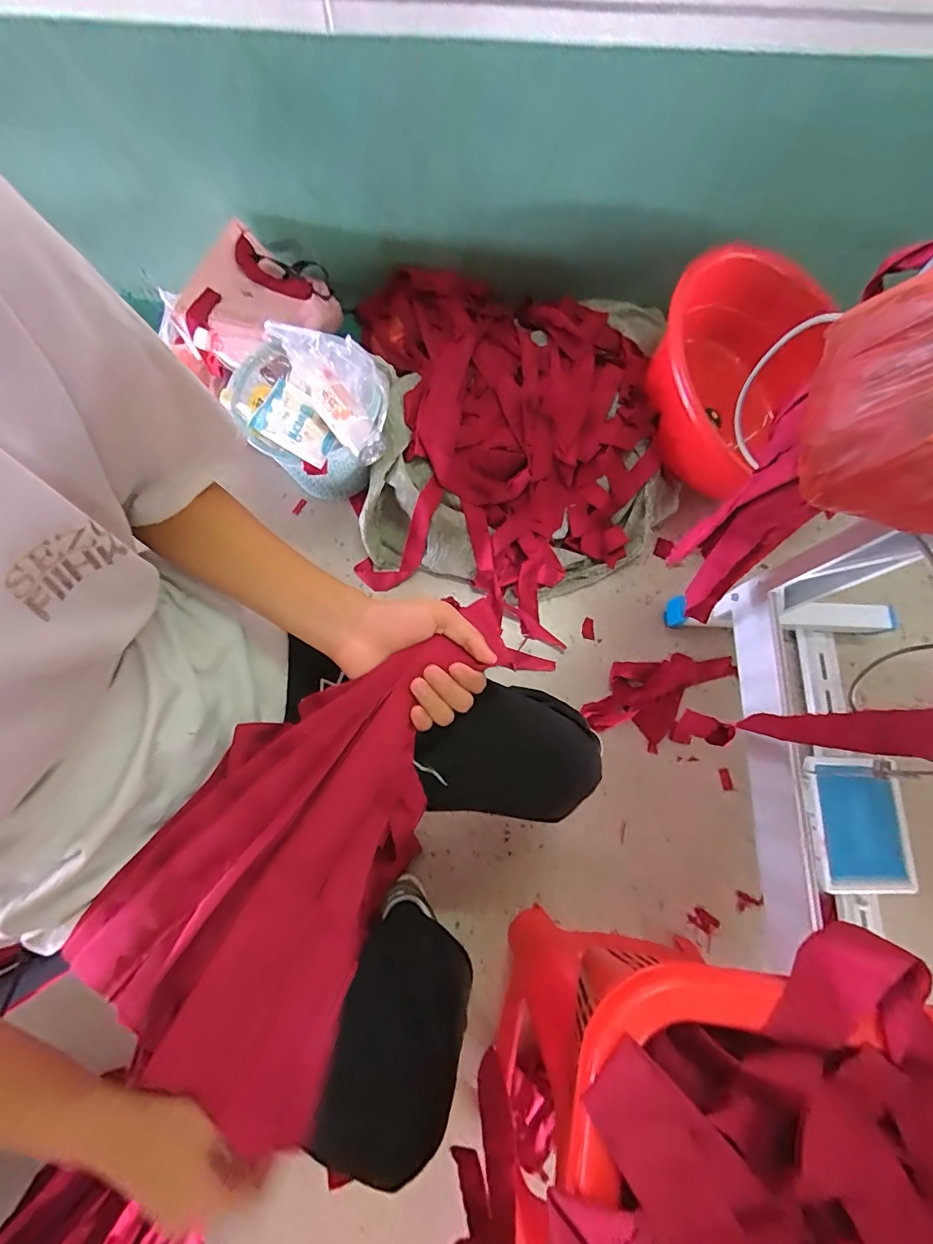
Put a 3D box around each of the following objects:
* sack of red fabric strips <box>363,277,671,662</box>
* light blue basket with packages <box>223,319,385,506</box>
[{"bbox_3d":[0.098,-0.383,1.076,0.658,0.185,0.791,2,74,-1],"label":"sack of red fabric strips"},{"bbox_3d":[-0.279,-0.376,0.972,0.250,0.281,0.246,0,74,-2],"label":"light blue basket with packages"}]

